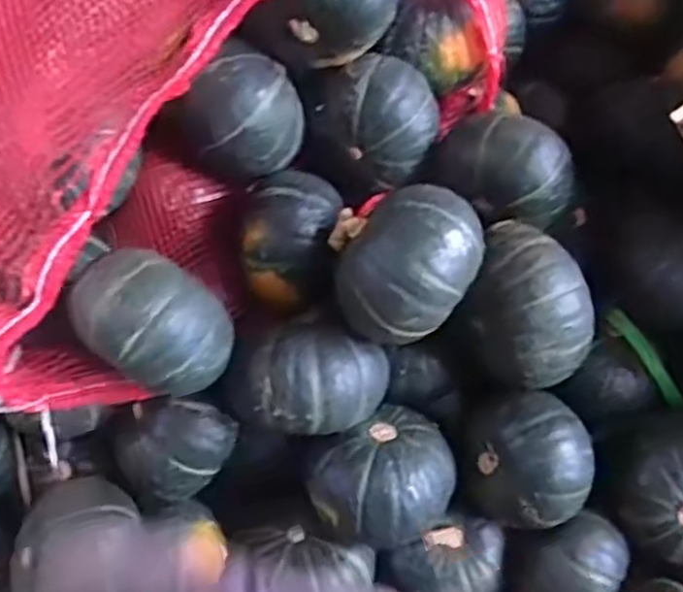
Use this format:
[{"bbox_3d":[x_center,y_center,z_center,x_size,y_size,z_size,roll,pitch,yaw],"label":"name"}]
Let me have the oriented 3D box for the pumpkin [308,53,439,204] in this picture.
[{"bbox_3d":[0.024,-0.114,0.492,0.082,0.067,0.065,-20,59,-16],"label":"pumpkin"}]

